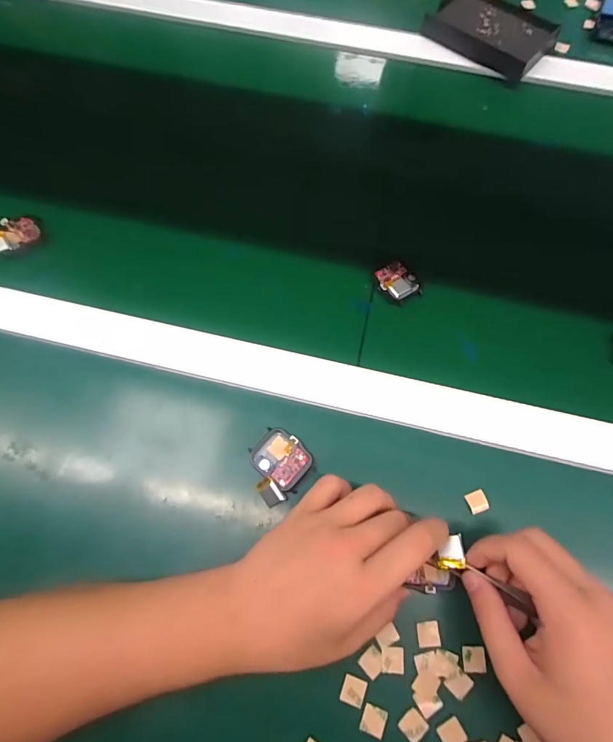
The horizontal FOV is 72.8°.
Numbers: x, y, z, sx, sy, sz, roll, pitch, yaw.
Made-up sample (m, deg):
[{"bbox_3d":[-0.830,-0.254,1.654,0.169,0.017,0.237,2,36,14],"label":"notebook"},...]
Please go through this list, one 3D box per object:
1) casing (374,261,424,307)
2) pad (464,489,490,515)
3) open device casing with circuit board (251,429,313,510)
[{"bbox_3d":[0.084,-0.082,0.385,0.035,0.005,0.040,-31,73,-10],"label":"casing"},{"bbox_3d":[0.132,0.101,0.322,0.015,0.004,0.015,-16,71,-5],"label":"pad"},{"bbox_3d":[-0.023,0.072,0.323,0.046,0.014,0.048,43,76,14],"label":"open device casing with circuit board"}]

